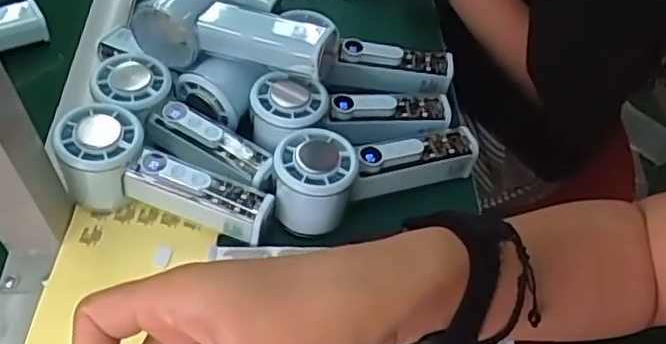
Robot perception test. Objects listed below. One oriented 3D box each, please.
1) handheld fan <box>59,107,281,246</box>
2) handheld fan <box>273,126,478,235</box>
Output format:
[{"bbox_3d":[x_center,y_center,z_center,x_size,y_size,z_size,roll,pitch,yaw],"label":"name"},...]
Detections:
[{"bbox_3d":[-0.120,0.010,0.445,0.154,0.055,0.058,23,52,-3],"label":"handheld fan"},{"bbox_3d":[0.033,-0.007,0.454,0.153,0.053,0.053,-18,53,-15],"label":"handheld fan"}]

